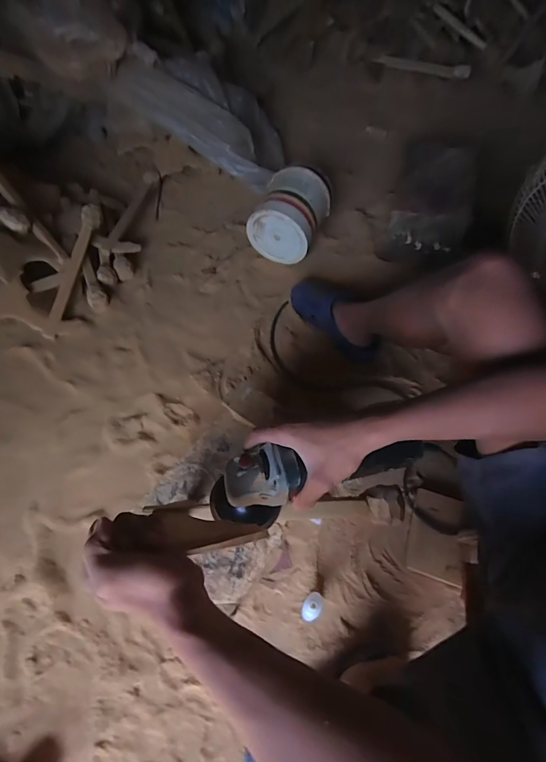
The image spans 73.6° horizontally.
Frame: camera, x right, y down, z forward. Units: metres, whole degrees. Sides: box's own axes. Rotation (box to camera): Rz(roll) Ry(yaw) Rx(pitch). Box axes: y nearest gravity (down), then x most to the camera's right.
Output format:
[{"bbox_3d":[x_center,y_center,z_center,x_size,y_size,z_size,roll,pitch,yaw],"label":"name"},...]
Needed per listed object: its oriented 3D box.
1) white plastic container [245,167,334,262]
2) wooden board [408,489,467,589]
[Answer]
[{"bbox_3d":[0.059,-0.475,1.046,0.176,0.184,0.230,25,67,12],"label":"white plastic container"},{"bbox_3d":[0.306,0.284,0.684,0.093,0.017,0.151,11,60,13],"label":"wooden board"}]

